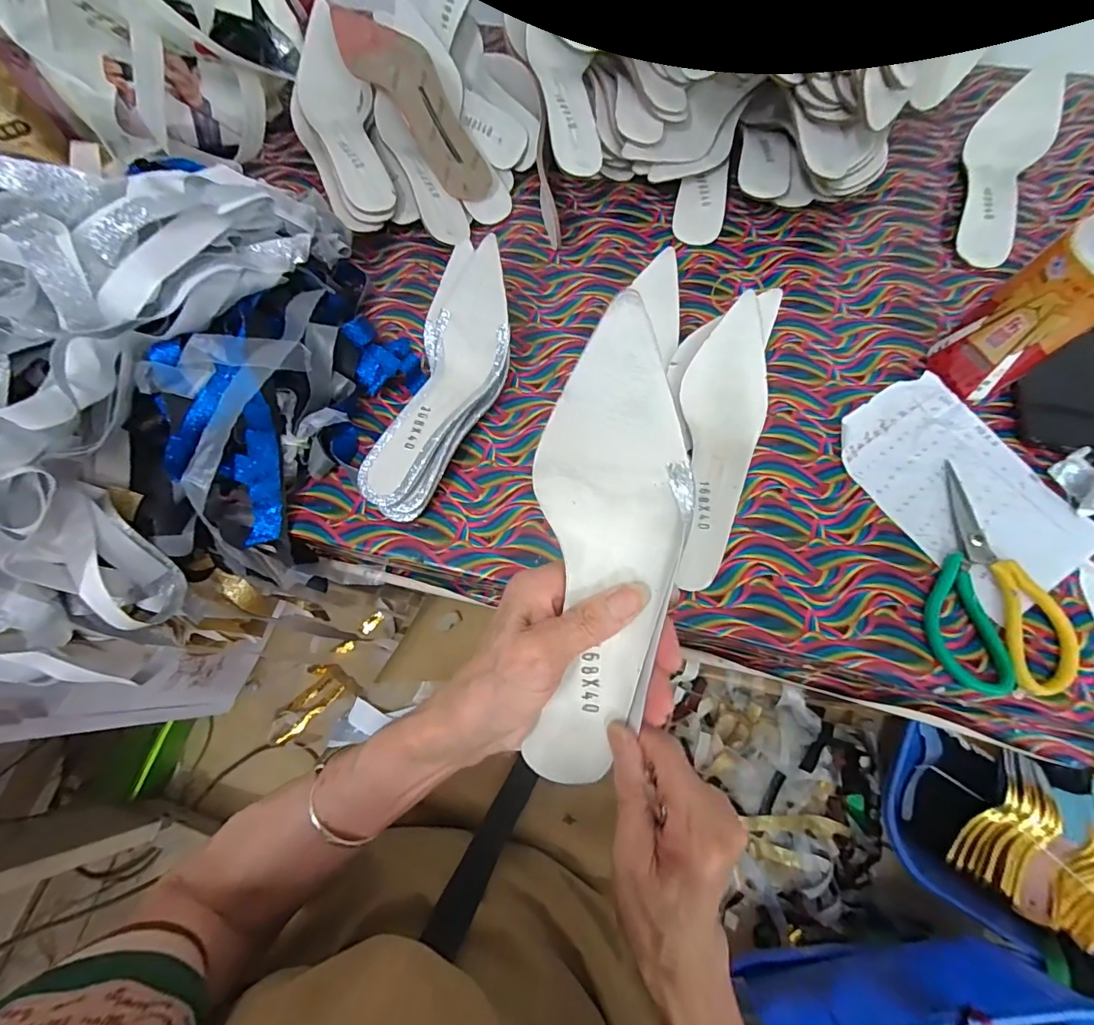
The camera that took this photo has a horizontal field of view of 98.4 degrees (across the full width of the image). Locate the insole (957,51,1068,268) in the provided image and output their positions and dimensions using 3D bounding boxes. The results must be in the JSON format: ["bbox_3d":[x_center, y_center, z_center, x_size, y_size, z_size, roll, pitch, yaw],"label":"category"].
[{"bbox_3d":[0.486,-0.371,0.502,0.077,0.042,0.254,27,75,10],"label":"insole"}]

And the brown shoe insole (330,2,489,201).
[{"bbox_3d":[-0.148,-0.460,0.516,0.077,0.041,0.261,-35,88,-9],"label":"brown shoe insole"}]

